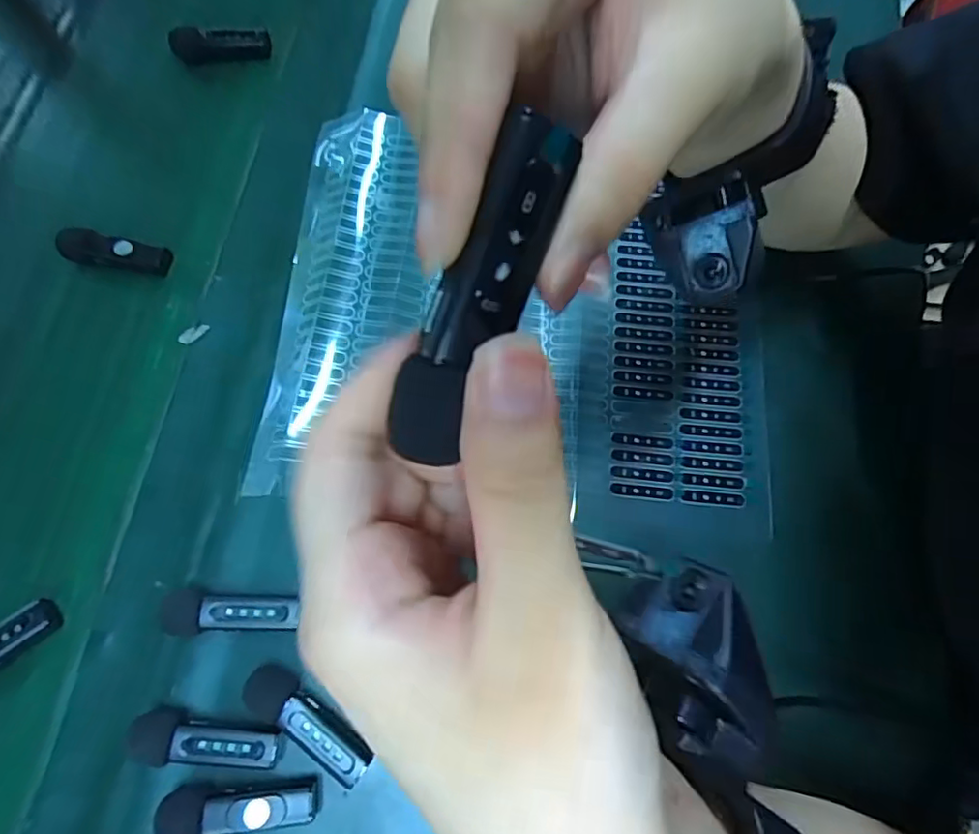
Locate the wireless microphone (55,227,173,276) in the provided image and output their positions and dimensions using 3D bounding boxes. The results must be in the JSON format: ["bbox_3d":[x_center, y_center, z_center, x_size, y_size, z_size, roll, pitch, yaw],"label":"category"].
[{"bbox_3d":[-0.219,-0.096,0.337,0.064,0.010,0.018,11,73,3],"label":"wireless microphone"}]

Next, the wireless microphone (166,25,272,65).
[{"bbox_3d":[-0.180,-0.248,0.387,0.065,0.013,0.019,-1,73,-1],"label":"wireless microphone"}]

